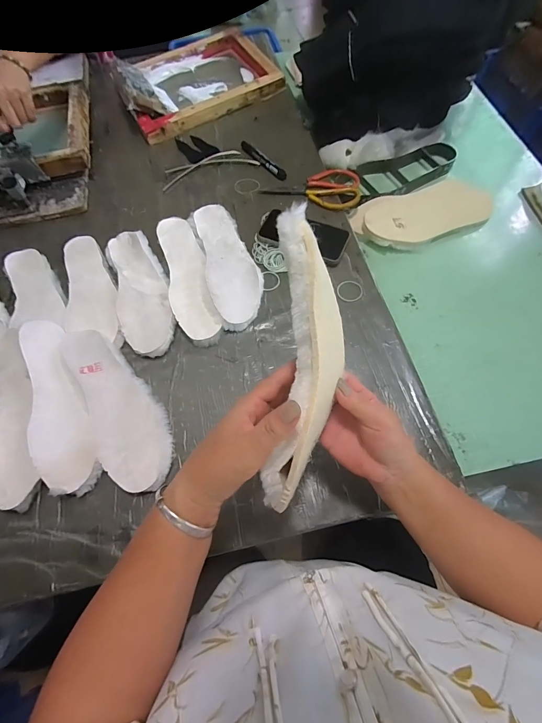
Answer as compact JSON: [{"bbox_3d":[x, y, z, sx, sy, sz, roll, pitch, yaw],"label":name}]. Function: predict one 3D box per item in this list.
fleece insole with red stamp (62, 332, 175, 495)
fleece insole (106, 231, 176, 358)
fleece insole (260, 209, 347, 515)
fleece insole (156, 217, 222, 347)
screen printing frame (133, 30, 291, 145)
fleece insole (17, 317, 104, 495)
[{"bbox_3d":[-0.218,0.063,0.479,0.092,0.034,0.254,-26,70,-12],"label":"fleece insole with red stamp"},{"bbox_3d":[-0.228,-0.130,0.574,0.088,0.018,0.268,-18,69,-9],"label":"fleece insole"},{"bbox_3d":[0.034,0.002,0.286,0.067,0.061,0.244,4,94,0],"label":"fleece insole"},{"bbox_3d":[-0.146,-0.152,0.571,0.070,0.029,0.271,-15,66,-6],"label":"fleece insole"},{"bbox_3d":[-0.186,-0.704,0.807,0.364,0.039,0.284,-28,71,-13],"label":"screen printing frame"},{"bbox_3d":[-0.313,0.058,0.476,0.077,0.037,0.270,-24,67,-9],"label":"fleece insole"}]

